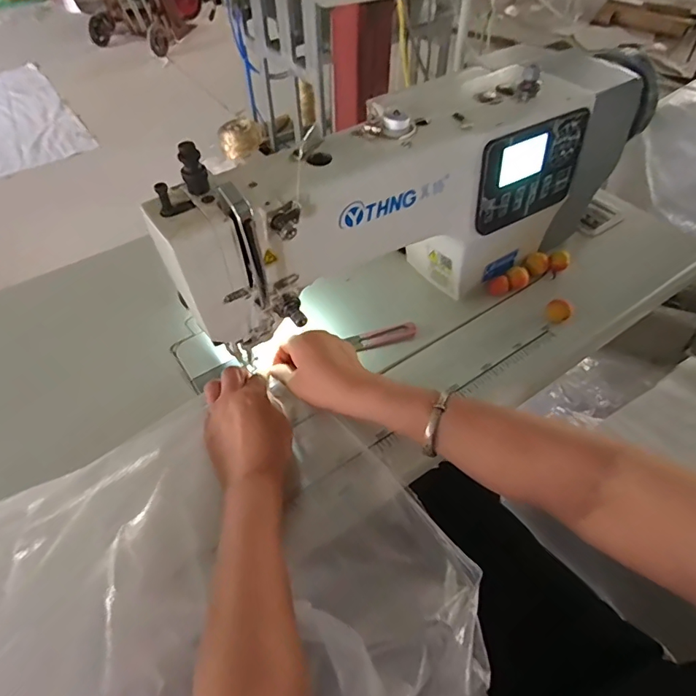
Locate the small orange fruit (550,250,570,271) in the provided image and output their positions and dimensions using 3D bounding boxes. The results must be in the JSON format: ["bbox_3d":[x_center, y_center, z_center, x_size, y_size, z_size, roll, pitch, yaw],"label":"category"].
[{"bbox_3d":[0.288,-0.119,0.643,0.025,0.023,0.022,23,55,18],"label":"small orange fruit"}]

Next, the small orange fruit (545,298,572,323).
[{"bbox_3d":[0.258,-0.045,0.579,0.021,0.022,0.027,-37,60,-26],"label":"small orange fruit"}]

